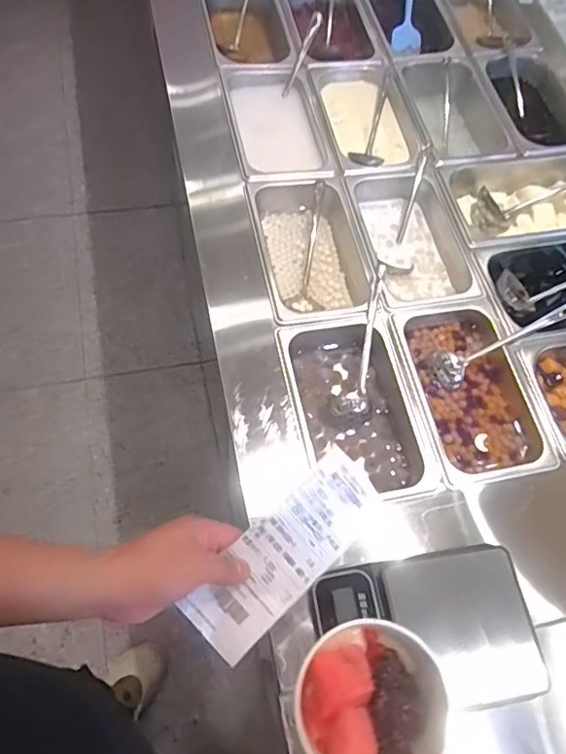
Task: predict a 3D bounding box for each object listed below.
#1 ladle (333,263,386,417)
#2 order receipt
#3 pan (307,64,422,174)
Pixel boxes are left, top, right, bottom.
[{"bbox_3d":[0.119,-0.047,0.757,0.048,0.063,0.216,19,66,4],"label":"ladle"},{"bbox_3d":[0.003,0.154,0.486,0.192,0.016,0.073,-41,96,-11],"label":"order receipt"},{"bbox_3d":[0.141,-0.414,0.918,0.149,0.079,0.220,-13,68,-10],"label":"pan"}]

